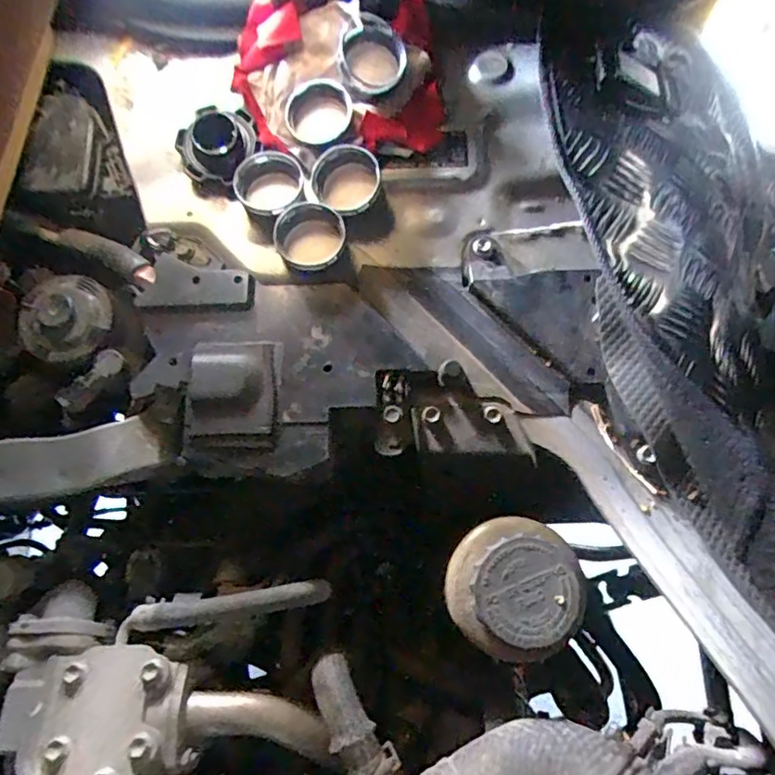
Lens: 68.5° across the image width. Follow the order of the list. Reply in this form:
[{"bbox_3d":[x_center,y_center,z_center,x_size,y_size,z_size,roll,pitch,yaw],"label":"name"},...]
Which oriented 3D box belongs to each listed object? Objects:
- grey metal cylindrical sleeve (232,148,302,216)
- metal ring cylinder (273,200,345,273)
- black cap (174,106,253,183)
[{"bbox_3d":[-0.088,-0.154,0.425,0.052,0.017,0.047,36,78,10],"label":"grey metal cylindrical sleeve"},{"bbox_3d":[-0.056,-0.108,0.408,0.052,0.017,0.048,0,74,1],"label":"metal ring cylinder"},{"bbox_3d":[-0.131,-0.187,0.439,0.058,0.024,0.061,0,74,1],"label":"black cap"}]

